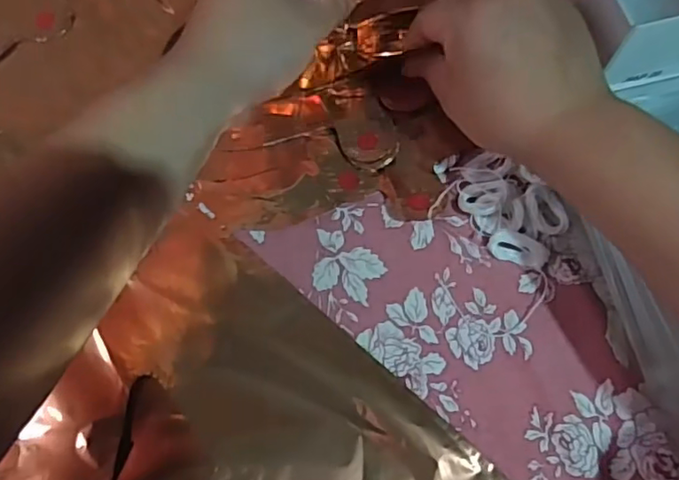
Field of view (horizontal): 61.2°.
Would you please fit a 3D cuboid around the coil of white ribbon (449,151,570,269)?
[{"bbox_3d":[0.120,-0.025,0.395,0.060,0.019,0.086,-27,73,-8],"label":"coil of white ribbon"}]

